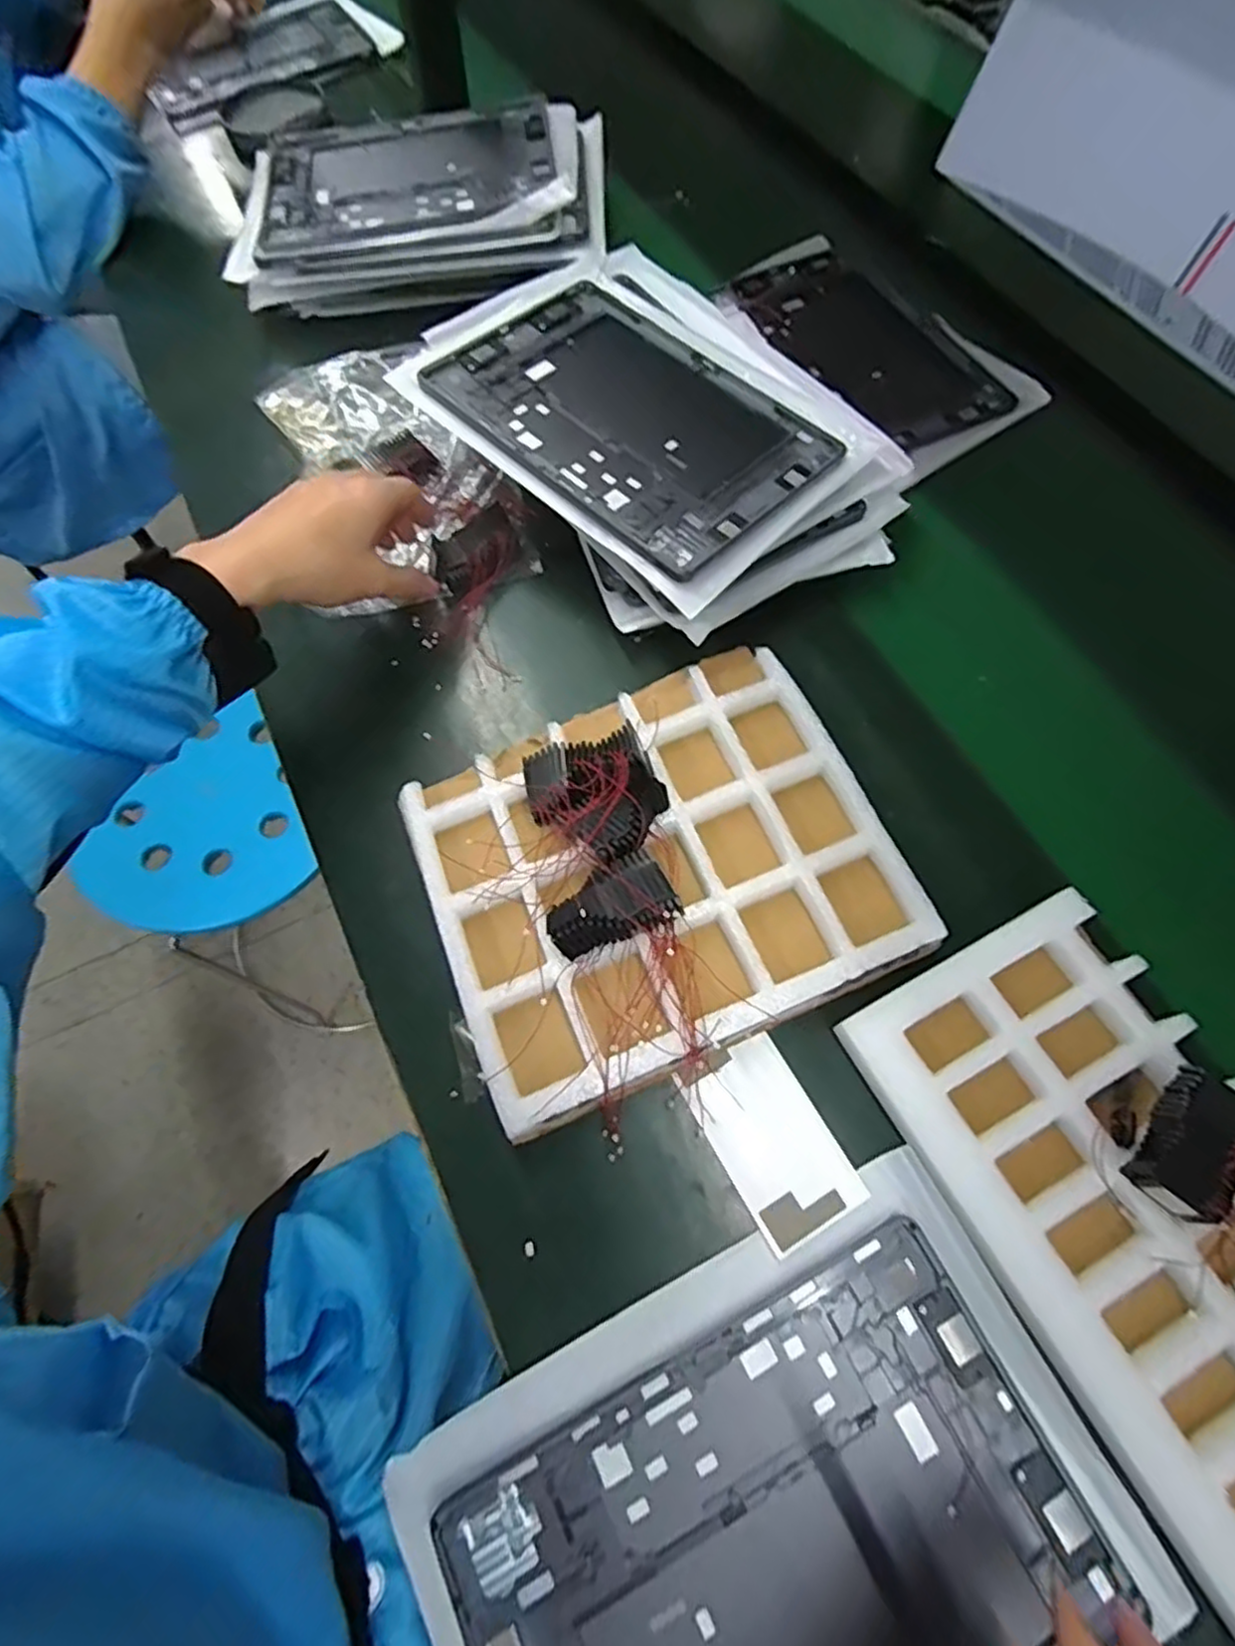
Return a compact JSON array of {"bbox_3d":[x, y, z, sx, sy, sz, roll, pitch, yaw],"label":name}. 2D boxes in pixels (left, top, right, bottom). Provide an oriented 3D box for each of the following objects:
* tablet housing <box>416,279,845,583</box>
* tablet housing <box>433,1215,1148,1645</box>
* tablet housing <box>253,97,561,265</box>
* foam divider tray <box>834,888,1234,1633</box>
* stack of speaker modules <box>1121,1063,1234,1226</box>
[{"bbox_3d":[0.008,-0.283,0.496,0.259,0.013,0.167,41,72,18],"label":"tablet housing"},{"bbox_3d":[0.068,0.314,0.303,0.251,0.010,0.164,-25,67,-10],"label":"tablet housing"},{"bbox_3d":[-0.188,-0.581,0.641,0.260,0.016,0.177,-8,67,3],"label":"tablet housing"},{"bbox_3d":[0.273,0.226,0.326,0.159,0.033,0.375,-27,68,-11],"label":"foam divider tray"},{"bbox_3d":[0.270,0.150,0.331,0.038,0.021,0.060,35,71,14],"label":"stack of speaker modules"}]

